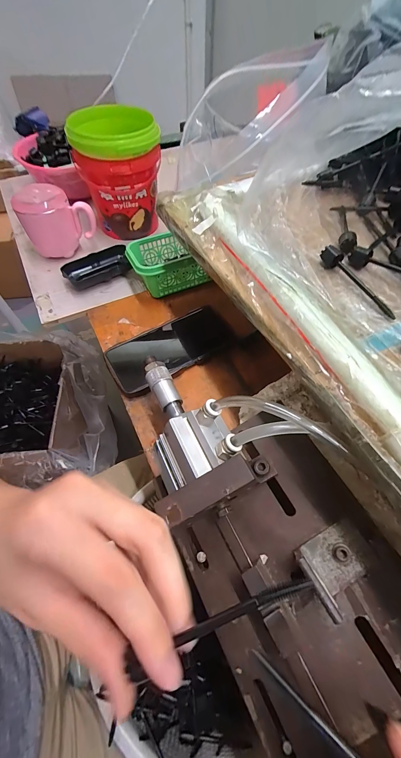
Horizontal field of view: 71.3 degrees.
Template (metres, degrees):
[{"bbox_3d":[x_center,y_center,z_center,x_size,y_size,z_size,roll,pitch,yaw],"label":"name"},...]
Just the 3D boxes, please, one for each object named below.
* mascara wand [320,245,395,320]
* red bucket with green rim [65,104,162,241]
[{"bbox_3d":[0.136,-0.086,0.237,0.017,0.016,0.083,-23,61,-15],"label":"mascara wand"},{"bbox_3d":[-0.135,-0.341,0.475,0.124,0.150,0.138,-17,60,-11],"label":"red bucket with green rim"}]

